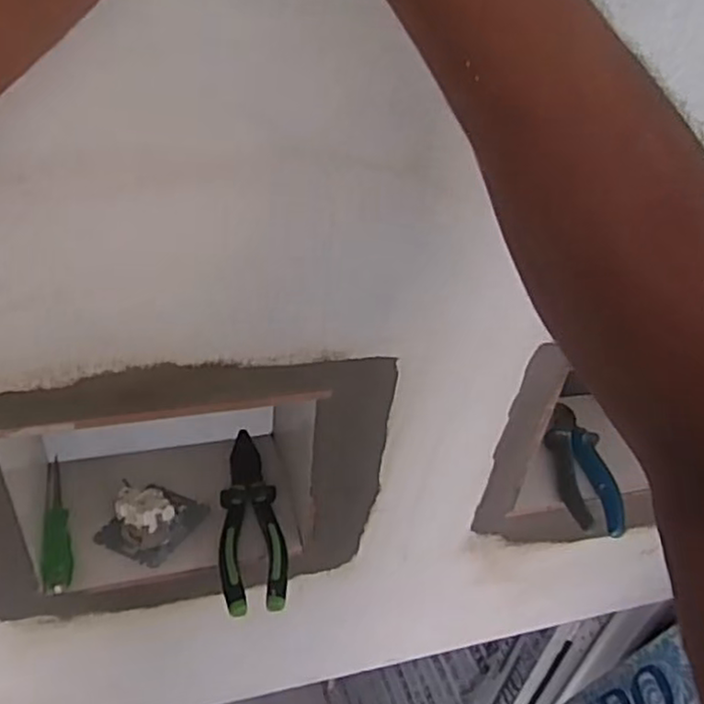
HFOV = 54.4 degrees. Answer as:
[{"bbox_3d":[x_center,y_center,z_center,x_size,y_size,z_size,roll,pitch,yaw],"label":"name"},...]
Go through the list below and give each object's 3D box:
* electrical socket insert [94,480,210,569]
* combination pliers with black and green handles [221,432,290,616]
[{"bbox_3d":[-0.163,0.132,0.556,0.067,0.031,0.065,22,42,16],"label":"electrical socket insert"},{"bbox_3d":[-0.086,0.135,0.577,0.051,0.014,0.170,-2,41,-12],"label":"combination pliers with black and green handles"}]

